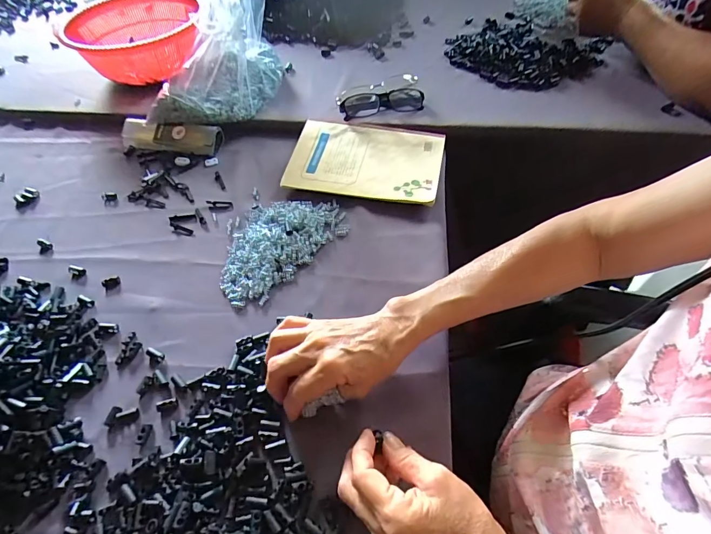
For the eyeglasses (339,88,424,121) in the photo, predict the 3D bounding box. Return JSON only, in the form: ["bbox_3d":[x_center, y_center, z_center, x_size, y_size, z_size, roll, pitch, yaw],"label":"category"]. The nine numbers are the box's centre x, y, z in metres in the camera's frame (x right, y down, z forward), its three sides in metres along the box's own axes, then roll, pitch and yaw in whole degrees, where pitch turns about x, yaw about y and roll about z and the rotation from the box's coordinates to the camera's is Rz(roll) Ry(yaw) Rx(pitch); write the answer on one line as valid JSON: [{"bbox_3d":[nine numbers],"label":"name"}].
[{"bbox_3d":[0.042,-0.246,0.608,0.126,0.031,0.041,-14,54,-6],"label":"eyeglasses"}]

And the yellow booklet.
[{"bbox_3d":[0.015,-0.150,0.552,0.202,0.012,0.140,10,58,9],"label":"yellow booklet"}]

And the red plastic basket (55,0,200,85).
[{"bbox_3d":[-0.376,-0.394,0.699,0.206,0.104,0.240,-18,55,-9],"label":"red plastic basket"}]

